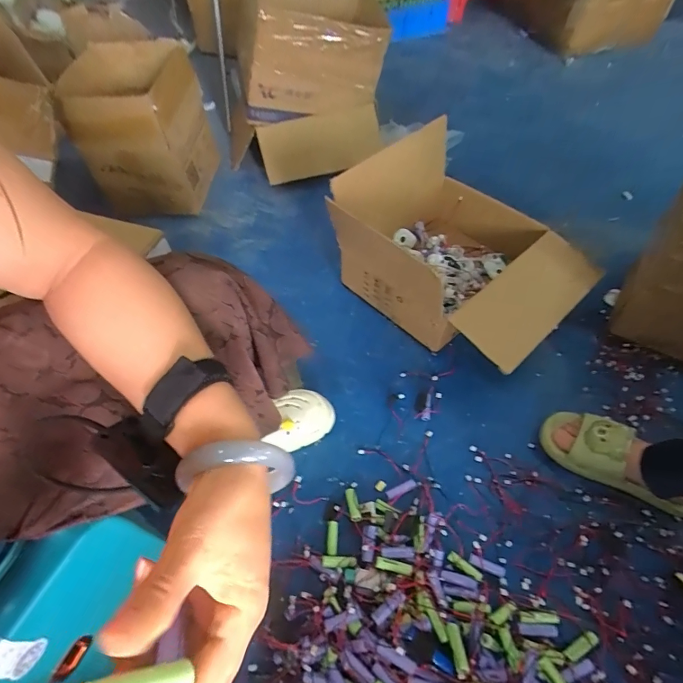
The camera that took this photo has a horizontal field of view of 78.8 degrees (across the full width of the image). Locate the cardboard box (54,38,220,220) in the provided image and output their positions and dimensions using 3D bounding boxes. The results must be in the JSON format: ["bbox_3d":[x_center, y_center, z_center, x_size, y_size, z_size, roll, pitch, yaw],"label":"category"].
[{"bbox_3d":[-0.457,-0.505,1.009,0.219,0.271,0.264,0,54,1],"label":"cardboard box"}]

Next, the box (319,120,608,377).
[{"bbox_3d":[0.225,-0.188,0.826,0.467,0.245,0.390,36,62,24],"label":"box"}]

